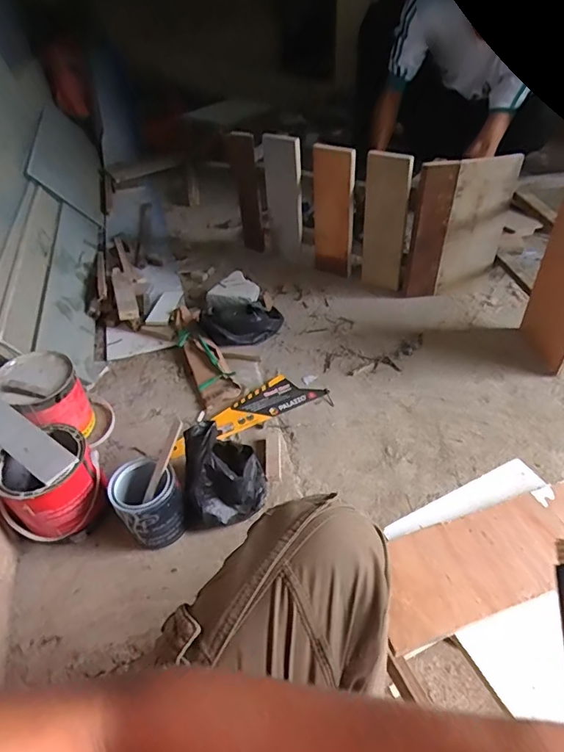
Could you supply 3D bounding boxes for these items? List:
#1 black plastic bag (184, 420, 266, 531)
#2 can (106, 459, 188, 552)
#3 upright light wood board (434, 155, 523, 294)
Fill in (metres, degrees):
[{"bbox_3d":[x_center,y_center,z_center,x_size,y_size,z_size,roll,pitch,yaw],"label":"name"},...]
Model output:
[{"bbox_3d":[-0.105,0.178,0.847,0.138,0.128,0.161,-13,46,-5],"label":"black plastic bag"},{"bbox_3d":[-0.226,0.219,0.816,0.105,0.121,0.111,-24,48,-16],"label":"can"},{"bbox_3d":[0.483,-0.360,1.179,0.150,0.342,0.023,-6,44,0],"label":"upright light wood board"}]

